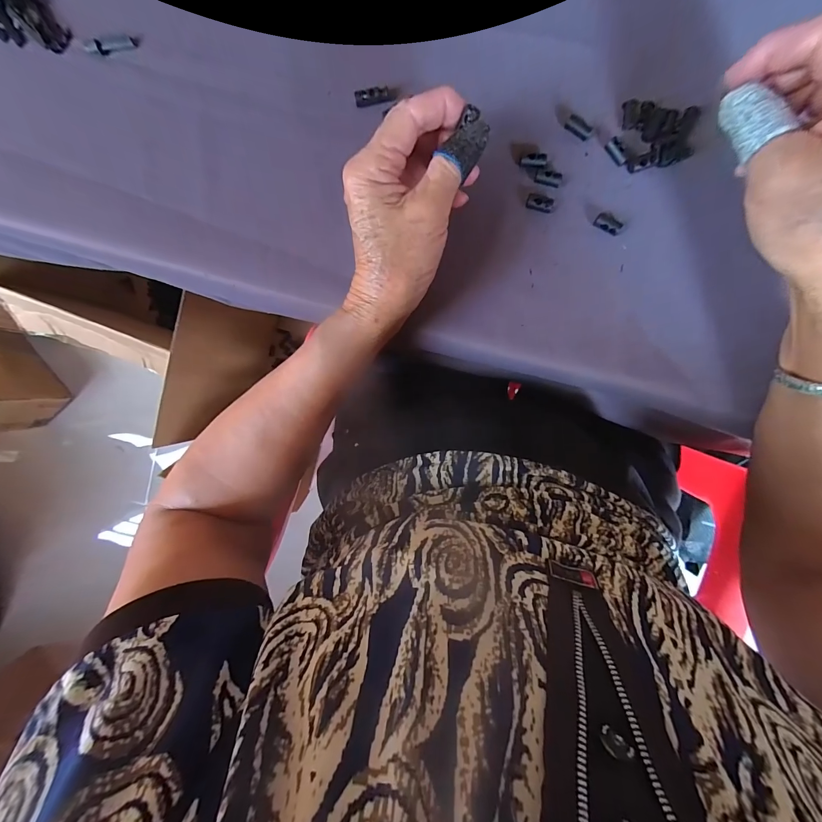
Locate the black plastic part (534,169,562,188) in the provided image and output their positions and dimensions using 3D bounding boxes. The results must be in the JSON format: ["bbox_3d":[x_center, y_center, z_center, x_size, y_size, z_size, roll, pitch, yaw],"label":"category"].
[{"bbox_3d":[0.099,-0.167,0.260,0.018,0.009,0.008,18,97,1],"label":"black plastic part"}]

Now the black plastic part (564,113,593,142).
[{"bbox_3d":[0.119,-0.201,0.256,0.019,0.007,0.009,32,97,0],"label":"black plastic part"}]

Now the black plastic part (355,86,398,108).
[{"bbox_3d":[-0.025,-0.228,0.261,0.030,0.007,0.008,-8,95,4],"label":"black plastic part"}]

